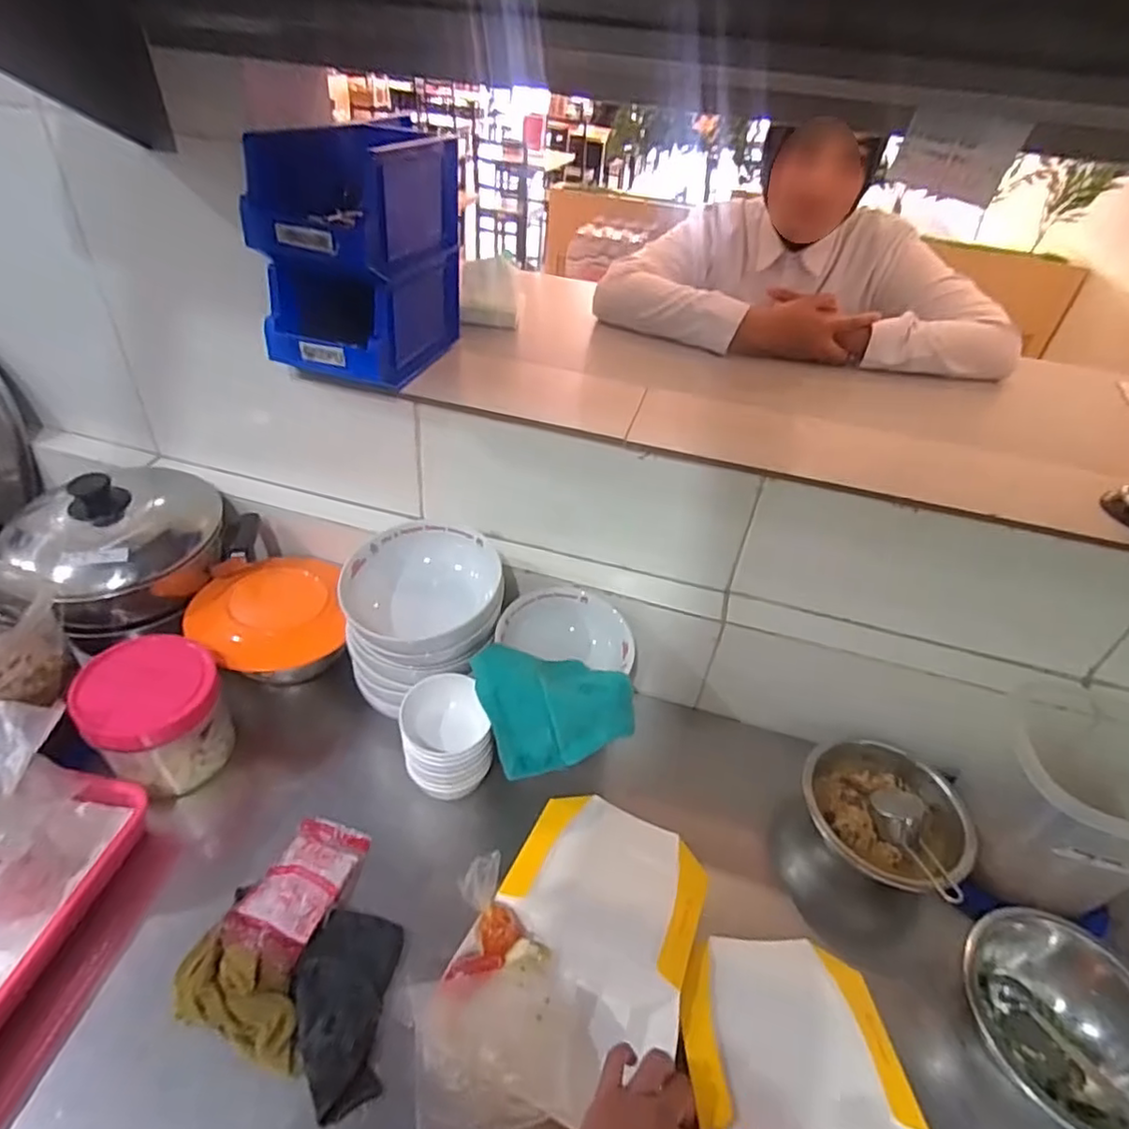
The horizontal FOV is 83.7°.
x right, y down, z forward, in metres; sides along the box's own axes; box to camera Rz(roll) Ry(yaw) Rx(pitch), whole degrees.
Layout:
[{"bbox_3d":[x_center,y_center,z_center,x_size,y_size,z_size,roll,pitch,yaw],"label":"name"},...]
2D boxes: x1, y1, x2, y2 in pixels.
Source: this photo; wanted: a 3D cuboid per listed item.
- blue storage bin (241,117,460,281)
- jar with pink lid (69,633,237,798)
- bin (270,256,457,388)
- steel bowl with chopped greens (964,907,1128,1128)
[{"bbox_3d":[-0.209,-0.381,0.658,0.129,0.109,0.213,17,41,12],"label":"blue storage bin"},{"bbox_3d":[-0.421,0.152,0.658,0.118,0.143,0.116,4,40,-3],"label":"jar with pink lid"},{"bbox_3d":[-0.223,-0.286,0.722,0.124,0.111,0.200,15,41,11],"label":"bin"},{"bbox_3d":[0.419,0.383,0.527,0.130,0.101,0.158,-9,42,-18],"label":"steel bowl with chopped greens"}]

